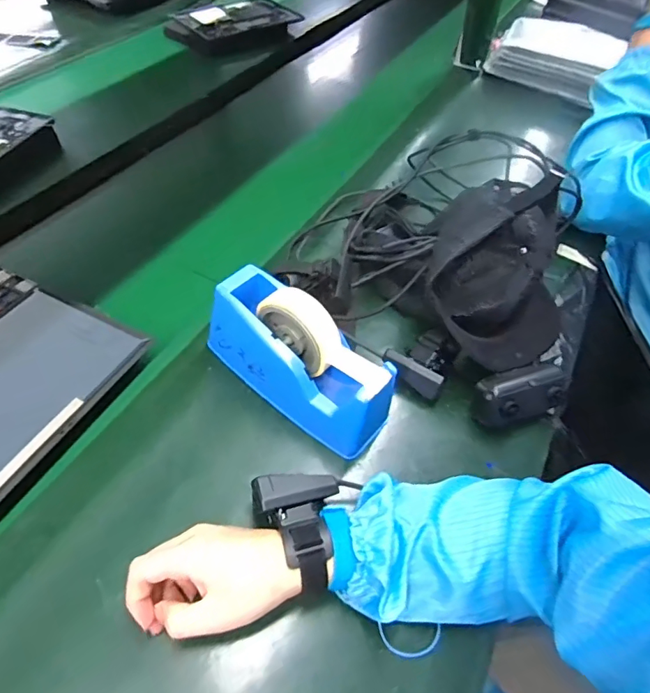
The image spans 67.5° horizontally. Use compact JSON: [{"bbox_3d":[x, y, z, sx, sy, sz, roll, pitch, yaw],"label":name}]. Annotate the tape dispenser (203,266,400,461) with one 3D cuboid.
[{"bbox_3d":[-0.025,0.016,0.478,0.200,0.114,0.066,35,56,21],"label":"tape dispenser"}]

